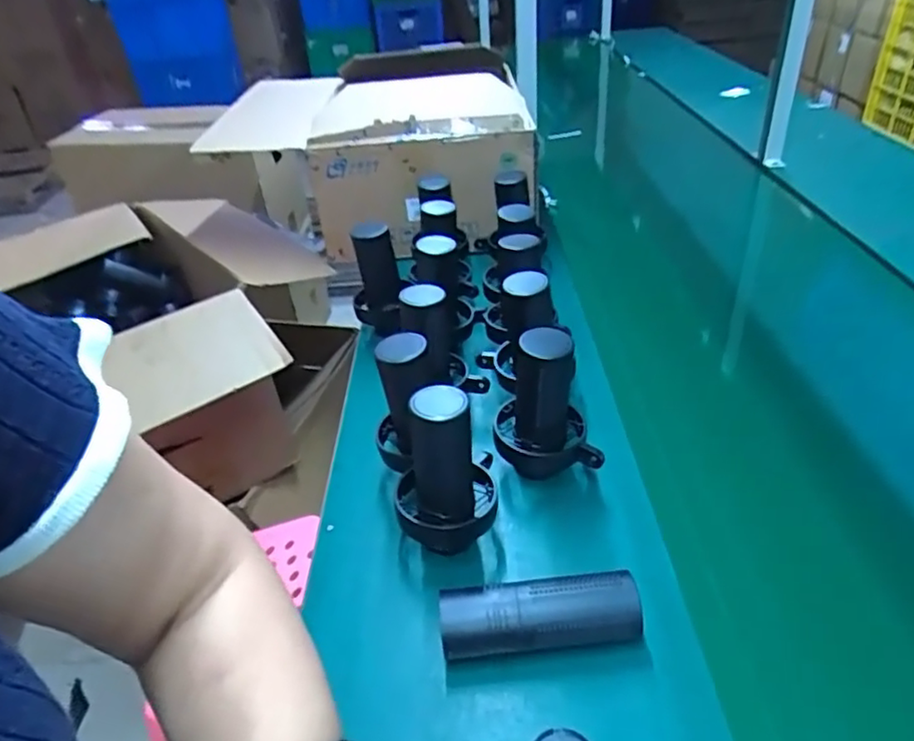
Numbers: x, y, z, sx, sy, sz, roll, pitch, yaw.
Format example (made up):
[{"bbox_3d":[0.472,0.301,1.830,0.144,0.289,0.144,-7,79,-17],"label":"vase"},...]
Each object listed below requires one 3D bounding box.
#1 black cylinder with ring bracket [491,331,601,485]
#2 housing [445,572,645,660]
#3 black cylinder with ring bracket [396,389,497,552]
[{"bbox_3d":[0.093,0.035,0.657,0.107,0.158,0.084,-3,36,2],"label":"black cylinder with ring bracket"},{"bbox_3d":[0.069,0.211,0.527,0.164,0.058,0.052,-3,36,1],"label":"housing"},{"bbox_3d":[-0.012,0.098,0.597,0.089,0.170,0.096,-6,36,-2],"label":"black cylinder with ring bracket"}]

